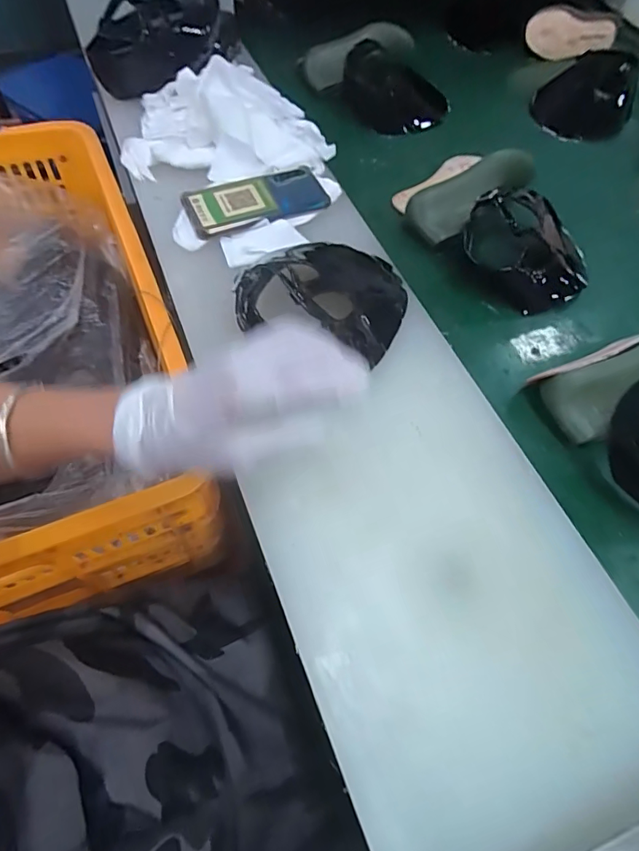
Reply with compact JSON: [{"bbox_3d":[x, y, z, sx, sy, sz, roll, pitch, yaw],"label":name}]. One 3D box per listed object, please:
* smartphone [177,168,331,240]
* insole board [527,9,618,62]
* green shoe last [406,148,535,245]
[{"bbox_3d":[-0.073,-0.261,0.527,0.159,0.015,0.075,-20,64,-16],"label":"smartphone"},{"bbox_3d":[0.468,-0.725,0.844,0.176,0.074,0.013,-1,28,-11],"label":"insole board"},{"bbox_3d":[0.203,-0.313,0.592,0.195,0.057,0.059,-35,66,-21],"label":"green shoe last"}]

